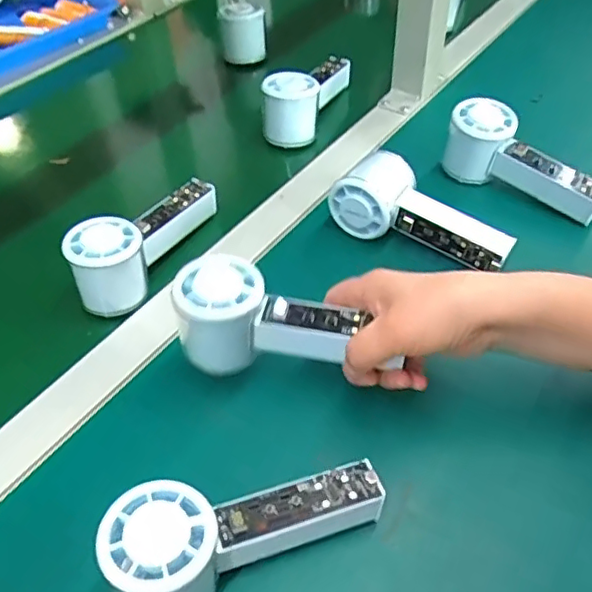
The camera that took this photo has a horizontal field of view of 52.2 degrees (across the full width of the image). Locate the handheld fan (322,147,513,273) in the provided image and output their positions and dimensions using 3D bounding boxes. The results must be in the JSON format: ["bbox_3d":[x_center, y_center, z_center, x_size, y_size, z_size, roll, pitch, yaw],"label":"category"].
[{"bbox_3d":[0.105,-0.069,0.503,0.148,0.060,0.052,23,53,19],"label":"handheld fan"}]

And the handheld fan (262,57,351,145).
[{"bbox_3d":[0.012,-0.220,0.637,0.057,0.063,0.128,14,51,13],"label":"handheld fan"}]

